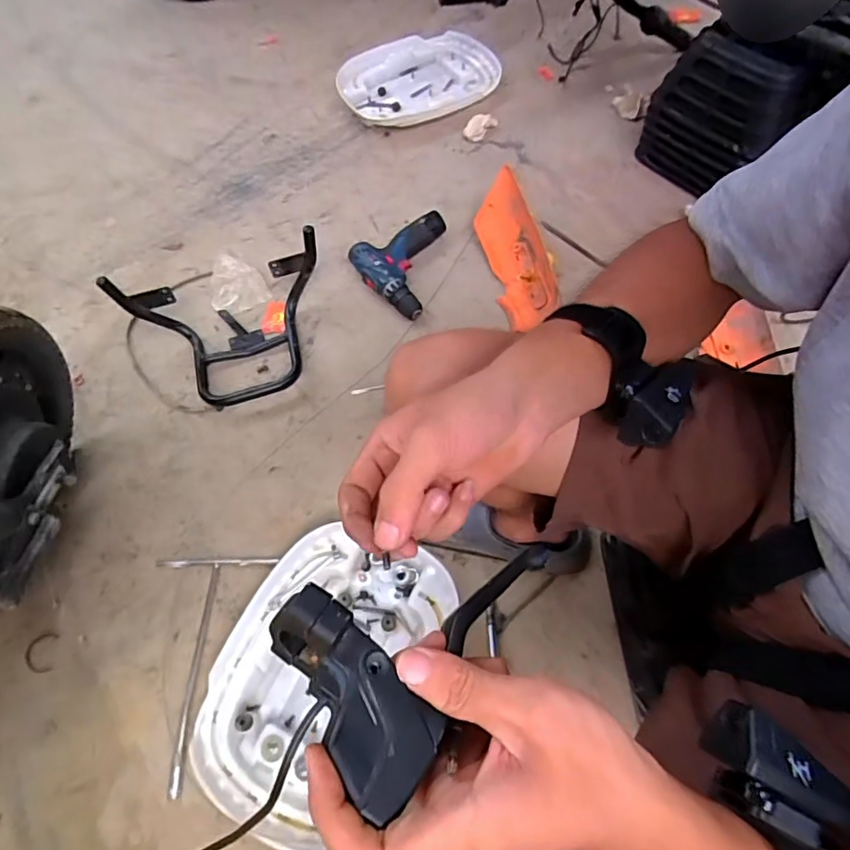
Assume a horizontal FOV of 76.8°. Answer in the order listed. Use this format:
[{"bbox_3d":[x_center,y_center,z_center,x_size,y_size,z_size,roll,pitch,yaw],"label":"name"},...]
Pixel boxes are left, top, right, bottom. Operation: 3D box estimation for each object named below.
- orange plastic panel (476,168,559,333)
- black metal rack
[{"bbox_3d":[0.170,-0.312,0.960,0.110,0.082,0.308,-11,62,-4],"label":"orange plastic panel"},{"bbox_3d":[-0.302,-0.151,0.867,0.326,0.145,0.205,-19,63,-8],"label":"black metal rack"}]

